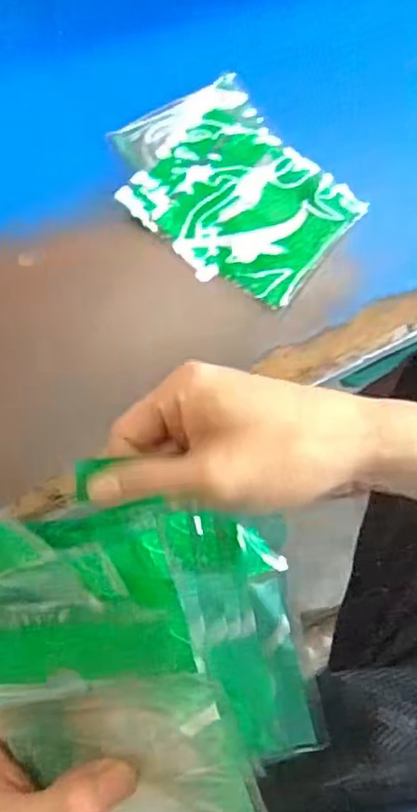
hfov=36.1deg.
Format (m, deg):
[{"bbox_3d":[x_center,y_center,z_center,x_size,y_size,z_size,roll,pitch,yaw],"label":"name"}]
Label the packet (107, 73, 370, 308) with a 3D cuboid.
[{"bbox_3d":[0.014,-0.152,0.442,0.126,0.019,0.172,-40,77,-11],"label":"packet"}]

